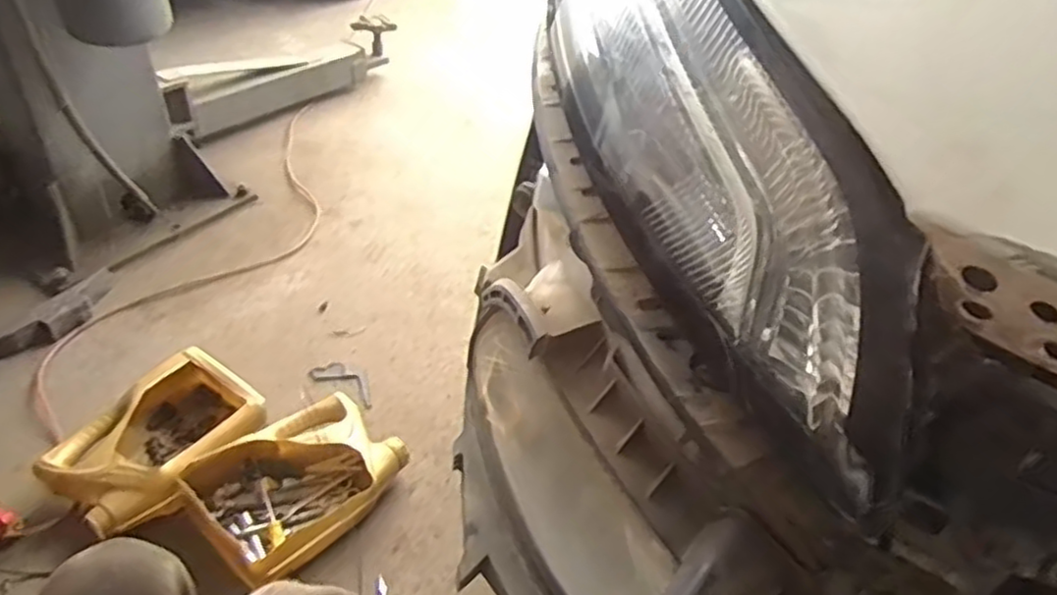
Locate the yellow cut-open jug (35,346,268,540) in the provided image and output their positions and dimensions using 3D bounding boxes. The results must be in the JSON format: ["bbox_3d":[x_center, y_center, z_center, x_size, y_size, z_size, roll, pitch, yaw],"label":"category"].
[{"bbox_3d":[-0.583,0.235,1.133,0.208,0.105,0.302,28,46,23],"label":"yellow cut-open jug"}]

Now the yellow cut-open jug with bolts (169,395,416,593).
[{"bbox_3d":[-0.358,0.294,1.113,0.215,0.089,0.293,33,48,27],"label":"yellow cut-open jug with bolts"}]

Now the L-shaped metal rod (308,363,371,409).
[{"bbox_3d":[-0.342,0.161,1.334,0.142,0.013,0.053,23,44,19],"label":"L-shaped metal rod"}]

